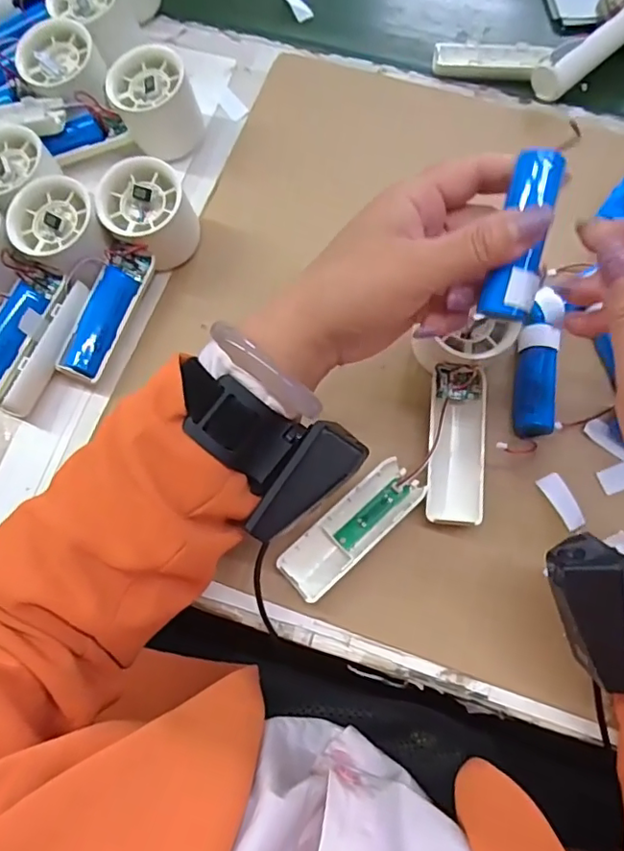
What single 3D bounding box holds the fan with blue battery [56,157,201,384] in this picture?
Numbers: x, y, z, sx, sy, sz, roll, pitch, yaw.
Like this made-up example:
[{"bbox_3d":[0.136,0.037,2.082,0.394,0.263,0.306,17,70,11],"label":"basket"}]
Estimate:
[{"bbox_3d":[-0.131,-0.106,0.372,0.054,0.057,0.141,27,74,8],"label":"fan with blue battery"}]

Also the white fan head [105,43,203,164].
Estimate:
[{"bbox_3d":[-0.115,-0.237,0.413,0.057,0.057,0.055,0,72,0],"label":"white fan head"}]

